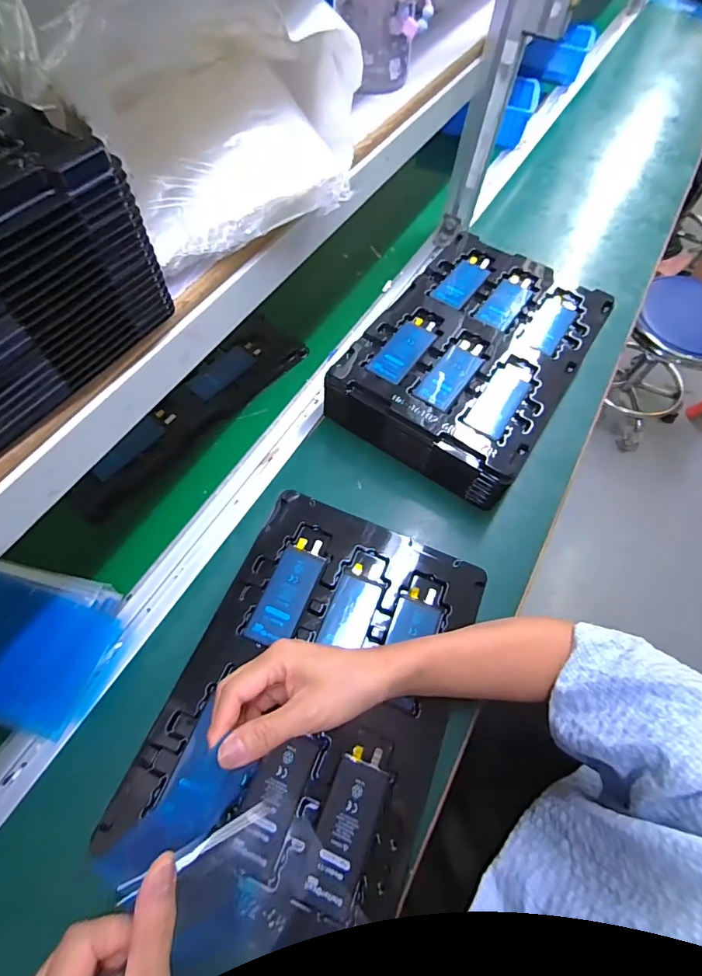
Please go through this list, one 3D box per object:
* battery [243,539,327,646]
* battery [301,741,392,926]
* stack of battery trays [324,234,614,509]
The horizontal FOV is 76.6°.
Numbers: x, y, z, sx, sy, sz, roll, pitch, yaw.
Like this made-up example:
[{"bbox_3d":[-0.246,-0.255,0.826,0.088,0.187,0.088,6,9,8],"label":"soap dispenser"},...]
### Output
[{"bbox_3d":[-0.060,0.101,0.436,0.046,0.004,0.108,20,63,7],"label":"battery"},{"bbox_3d":[-0.001,0.267,0.353,0.044,0.009,0.106,18,63,6],"label":"battery"},{"bbox_3d":[0.158,-0.166,0.565,0.237,0.070,0.340,34,66,13],"label":"stack of battery trays"}]

